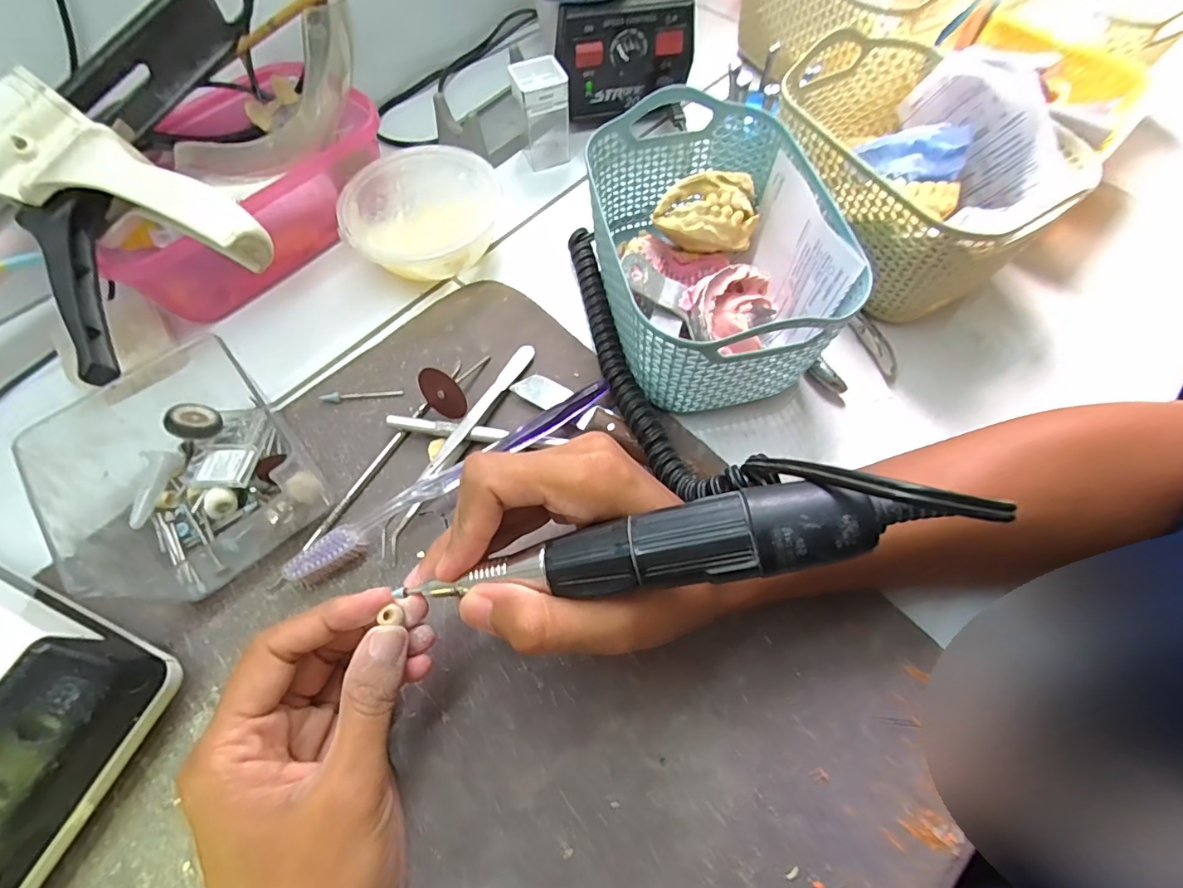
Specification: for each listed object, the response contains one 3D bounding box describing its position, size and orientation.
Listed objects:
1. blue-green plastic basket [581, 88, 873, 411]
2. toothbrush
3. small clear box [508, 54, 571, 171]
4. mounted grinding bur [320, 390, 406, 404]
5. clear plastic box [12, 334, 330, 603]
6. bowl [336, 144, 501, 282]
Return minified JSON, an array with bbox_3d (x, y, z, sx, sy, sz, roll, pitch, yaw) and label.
[{"bbox_3d":[0.064,-0.105,0.302,0.116,0.083,0.171,-13,65,-6],"label":"blue-green plastic basket"},{"bbox_3d":[-0.070,0.017,0.278,0.186,0.020,0.015,-33,69,-15],"label":"toothbrush"},{"bbox_3d":[-0.037,-0.249,0.388,0.043,0.060,0.044,-8,65,-4],"label":"small clear box"},{"bbox_3d":[-0.139,-0.030,0.309,0.048,0.005,0.005,-7,65,-4],"label":"mounted grinding bur"},{"bbox_3d":[-0.205,0.011,0.261,0.101,0.055,0.108,-39,71,-17],"label":"clear plastic box"},{"bbox_3d":[-0.111,-0.151,0.348,0.098,0.039,0.104,-8,65,-4],"label":"bowl"}]

